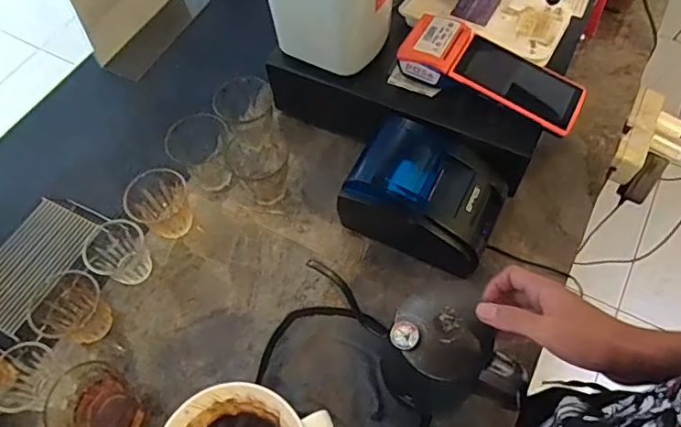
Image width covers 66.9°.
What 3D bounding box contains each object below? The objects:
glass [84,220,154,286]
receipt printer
[{"bbox_3d":[-0.265,0.050,0.624,0.063,0.062,0.067,-1,60,2],"label":"glass"},{"bbox_3d":[0.103,-0.022,0.625,0.171,0.105,0.123,22,63,14],"label":"receipt printer"}]

